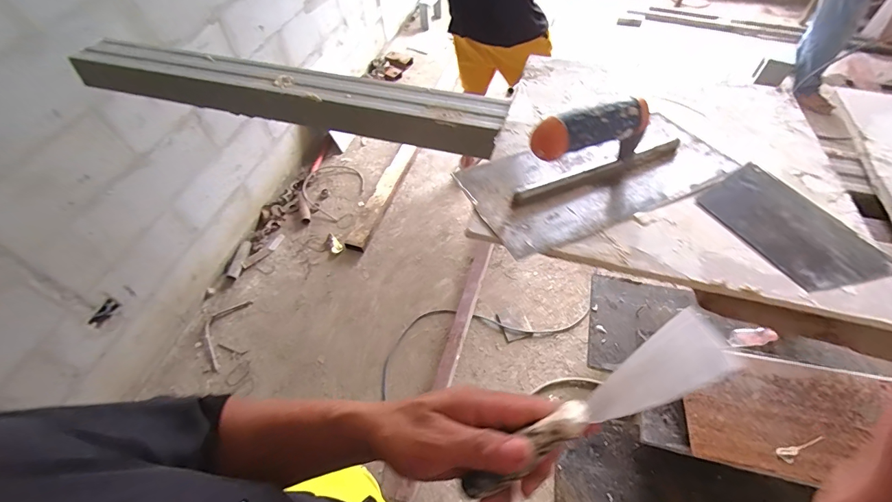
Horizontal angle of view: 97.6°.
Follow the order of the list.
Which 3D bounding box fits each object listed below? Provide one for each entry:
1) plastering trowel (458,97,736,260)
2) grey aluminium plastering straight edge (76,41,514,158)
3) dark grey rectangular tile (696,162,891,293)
[{"bbox_3d":[0.153,-0.100,0.368,0.274,0.096,0.127,-21,57,-13],"label":"plastering trowel"},{"bbox_3d":[-0.232,-0.221,0.546,0.623,0.051,0.078,12,55,10],"label":"grey aluminium plastering straight edge"},{"bbox_3d":[0.304,-0.024,0.349,0.097,0.004,0.140,-19,52,-14],"label":"dark grey rectangular tile"}]

